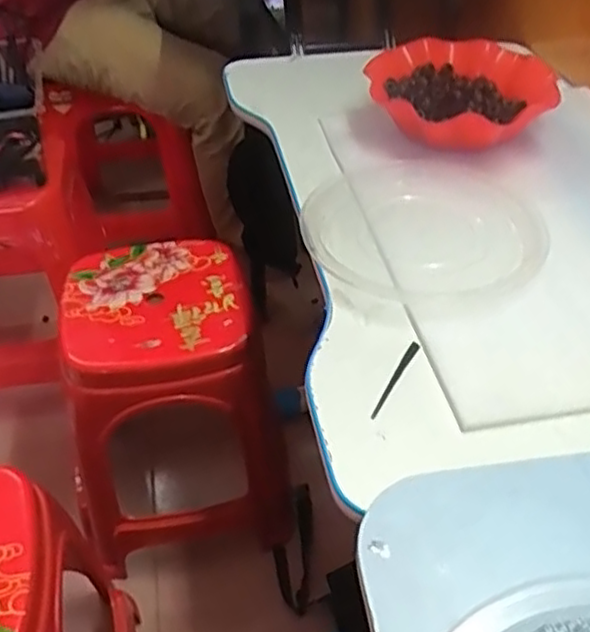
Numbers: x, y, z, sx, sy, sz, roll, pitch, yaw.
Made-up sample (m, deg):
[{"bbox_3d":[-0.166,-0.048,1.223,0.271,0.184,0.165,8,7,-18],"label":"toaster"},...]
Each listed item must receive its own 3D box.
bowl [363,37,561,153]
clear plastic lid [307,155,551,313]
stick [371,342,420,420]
[{"bbox_3d":[0.193,-0.262,0.809,0.205,0.054,0.199,0,43,0],"label":"bowl"},{"bbox_3d":[0.123,-0.084,0.674,0.226,0.030,0.219,-4,43,-4],"label":"clear plastic lid"},{"bbox_3d":[0.080,0.051,0.552,0.008,0.004,0.087,22,48,23],"label":"stick"}]

